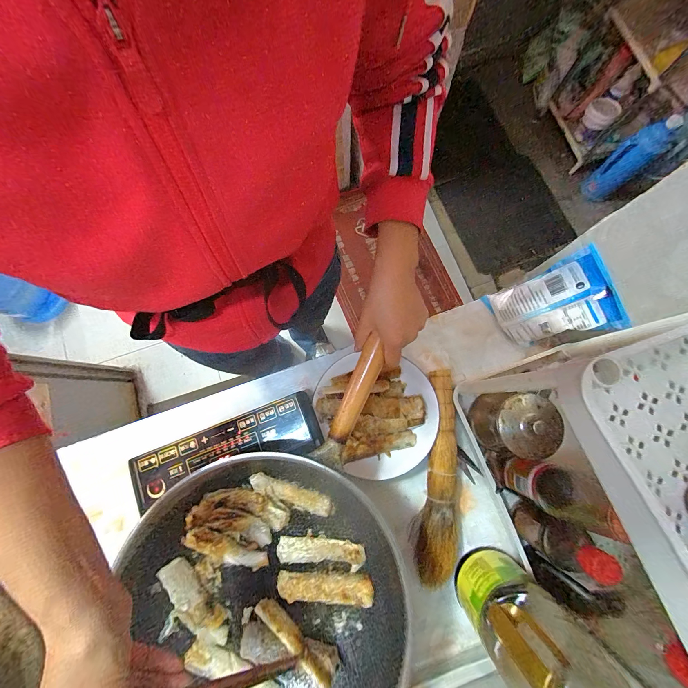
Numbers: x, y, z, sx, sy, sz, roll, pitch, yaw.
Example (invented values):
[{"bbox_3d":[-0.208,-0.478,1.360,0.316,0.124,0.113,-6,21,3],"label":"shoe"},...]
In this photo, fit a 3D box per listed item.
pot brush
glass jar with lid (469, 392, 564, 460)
[{"bbox_3d":[0.147,0.195,0.456,0.058,0.043,0.303,7,80,2],"label":"pot brush"},{"bbox_3d":[0.233,0.110,0.414,0.082,0.085,0.079,0,79,1],"label":"glass jar with lid"}]

